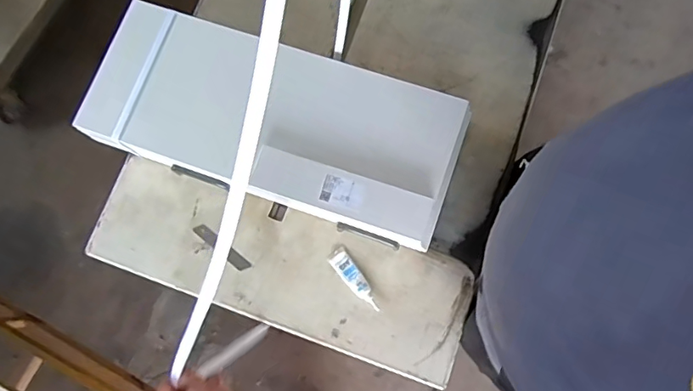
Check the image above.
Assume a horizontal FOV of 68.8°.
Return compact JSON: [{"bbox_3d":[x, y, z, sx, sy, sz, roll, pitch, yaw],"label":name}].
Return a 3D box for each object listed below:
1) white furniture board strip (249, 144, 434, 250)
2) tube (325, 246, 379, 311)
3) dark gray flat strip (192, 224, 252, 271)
[{"bbox_3d":[-0.006,-0.004,0.659,0.233,0.020,0.057,18,78,8],"label":"white furniture board strip"},{"bbox_3d":[0.012,0.118,0.713,0.028,0.011,0.101,-37,77,-5],"label":"tube"},{"bbox_3d":[-0.184,0.076,0.746,0.104,0.007,0.020,37,81,14],"label":"dark gray flat strip"}]

